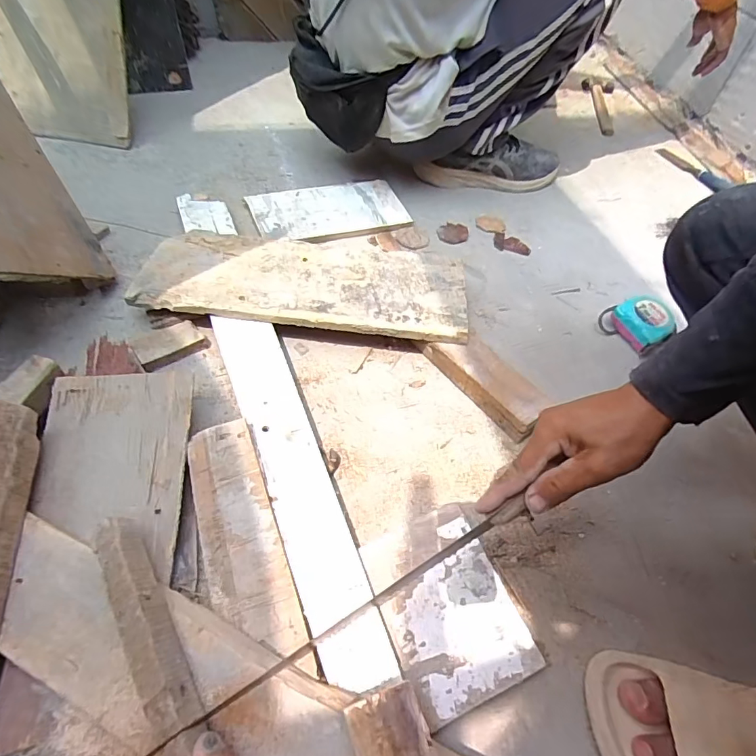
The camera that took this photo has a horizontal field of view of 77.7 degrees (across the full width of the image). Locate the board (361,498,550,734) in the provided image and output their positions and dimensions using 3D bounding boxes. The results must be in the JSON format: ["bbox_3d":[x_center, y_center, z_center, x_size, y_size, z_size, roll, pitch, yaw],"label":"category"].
[{"bbox_3d":[0.066,0.224,0.470,0.126,0.021,0.170,-18,56,-17],"label":"board"}]

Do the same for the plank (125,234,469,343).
[{"bbox_3d":[-0.107,-0.147,0.698,0.468,0.015,0.172,8,52,0],"label":"plank"}]

